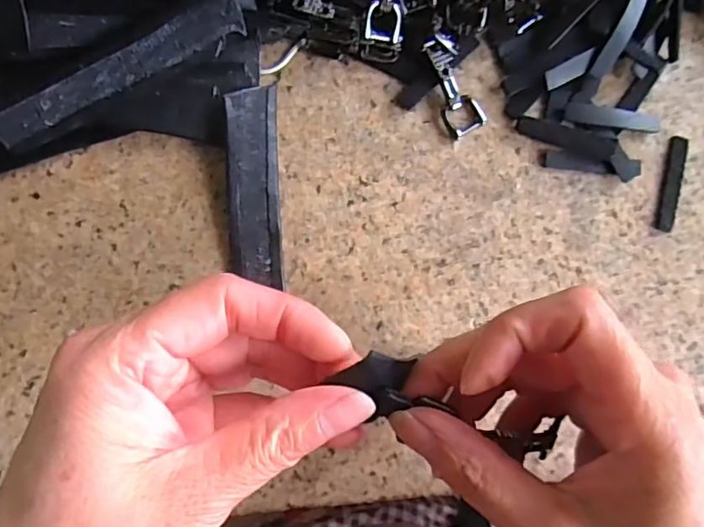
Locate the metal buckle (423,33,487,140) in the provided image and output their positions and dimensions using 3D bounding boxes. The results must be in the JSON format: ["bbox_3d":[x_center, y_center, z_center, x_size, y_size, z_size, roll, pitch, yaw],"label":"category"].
[{"bbox_3d":[0.048,-0.084,0.267,0.018,0.004,0.047,-24,103,-5],"label":"metal buckle"}]

